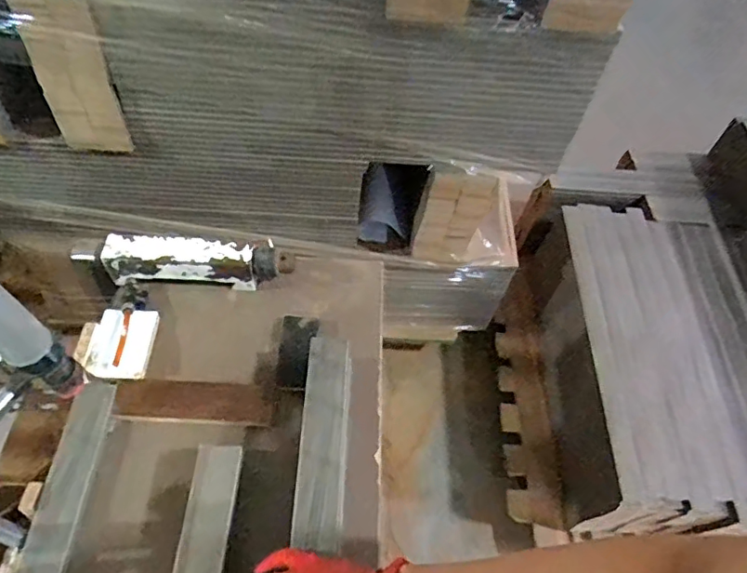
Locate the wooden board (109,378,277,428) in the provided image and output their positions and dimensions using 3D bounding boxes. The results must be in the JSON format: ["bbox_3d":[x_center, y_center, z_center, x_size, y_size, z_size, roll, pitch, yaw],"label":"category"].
[{"bbox_3d":[-0.225,0.146,0.702,0.192,0.013,0.049,4,54,-2],"label":"wooden board"}]

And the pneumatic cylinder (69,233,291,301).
[{"bbox_3d":[-0.254,-0.033,0.790,0.275,0.070,0.054,-2,55,-6],"label":"pneumatic cylinder"}]

